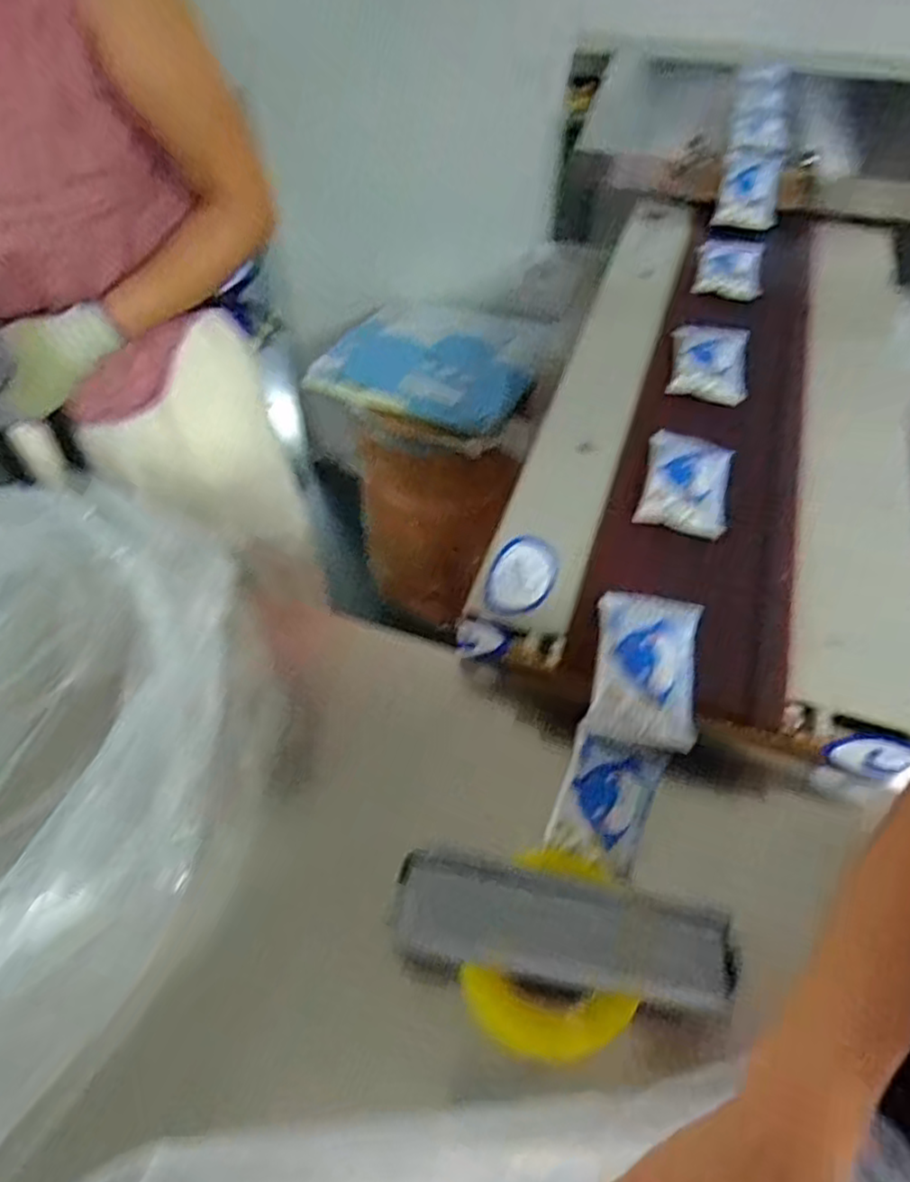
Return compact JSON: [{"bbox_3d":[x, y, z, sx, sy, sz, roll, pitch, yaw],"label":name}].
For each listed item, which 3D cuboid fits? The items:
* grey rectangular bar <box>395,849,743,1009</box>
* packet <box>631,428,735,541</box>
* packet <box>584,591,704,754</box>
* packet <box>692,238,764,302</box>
[{"bbox_3d":[0.077,0.242,0.501,0.237,0.015,0.069,9,52,7],"label":"grey rectangular bar"},{"bbox_3d":[0.258,-0.123,0.768,0.090,0.027,0.136,14,53,10],"label":"packet"},{"bbox_3d":[0.169,0.065,0.615,0.088,0.026,0.140,11,53,7],"label":"packet"},{"bbox_3d":[0.426,-0.500,1.072,0.101,0.029,0.191,13,53,9],"label":"packet"}]

